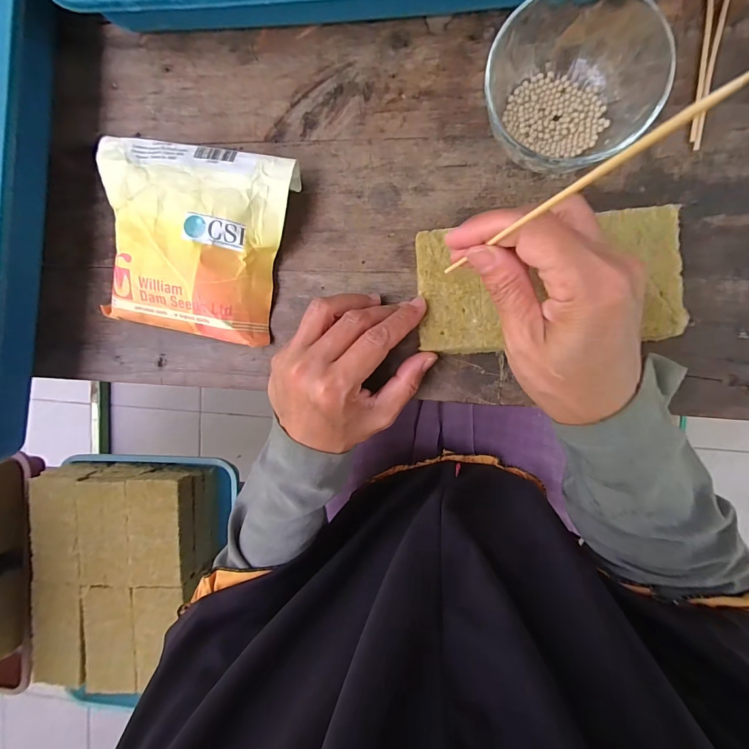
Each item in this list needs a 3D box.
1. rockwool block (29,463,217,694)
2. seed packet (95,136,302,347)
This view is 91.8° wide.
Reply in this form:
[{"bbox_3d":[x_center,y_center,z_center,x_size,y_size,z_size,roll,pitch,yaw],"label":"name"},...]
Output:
[{"bbox_3d":[-0.378,0.298,0.549,0.245,0.078,0.312,3,94,7],"label":"rockwool block"},{"bbox_3d":[-0.123,-0.089,0.245,0.124,0.031,0.121,11,95,6],"label":"seed packet"}]

